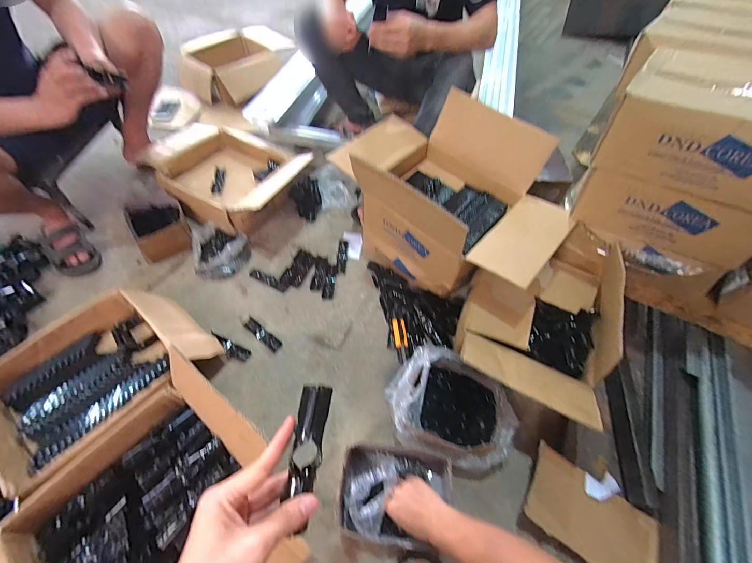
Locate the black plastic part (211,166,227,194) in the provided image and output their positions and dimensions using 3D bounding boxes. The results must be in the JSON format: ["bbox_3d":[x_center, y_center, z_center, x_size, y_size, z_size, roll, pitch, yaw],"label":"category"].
[{"bbox_3d":[-0.520,-0.336,1.107,0.038,0.005,0.136,-4,55,-4],"label":"black plastic part"}]

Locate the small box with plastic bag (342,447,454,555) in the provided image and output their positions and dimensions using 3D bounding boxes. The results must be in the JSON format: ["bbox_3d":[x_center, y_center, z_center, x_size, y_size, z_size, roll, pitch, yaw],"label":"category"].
[{"bbox_3d":[0.038,0.408,0.635,0.200,0.120,0.166,2,55,0],"label":"small box with plastic bag"}]

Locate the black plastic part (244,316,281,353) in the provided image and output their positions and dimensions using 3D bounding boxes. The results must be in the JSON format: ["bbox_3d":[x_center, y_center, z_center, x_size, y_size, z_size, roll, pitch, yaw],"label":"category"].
[{"bbox_3d":[-0.301,0.140,0.886,0.125,0.005,0.031,34,61,20],"label":"black plastic part"}]

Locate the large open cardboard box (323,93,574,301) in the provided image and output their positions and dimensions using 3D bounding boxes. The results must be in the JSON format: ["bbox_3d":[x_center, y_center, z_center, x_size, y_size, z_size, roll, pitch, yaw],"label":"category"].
[{"bbox_3d":[0.160,-0.194,0.874,0.574,0.362,0.355,36,62,22],"label":"large open cardboard box"}]

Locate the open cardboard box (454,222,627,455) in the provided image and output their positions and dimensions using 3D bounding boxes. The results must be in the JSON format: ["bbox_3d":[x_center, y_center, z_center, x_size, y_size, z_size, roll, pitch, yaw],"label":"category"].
[{"bbox_3d":[0.356,0.078,0.759,0.273,0.259,0.433,22,57,13],"label":"open cardboard box"}]

